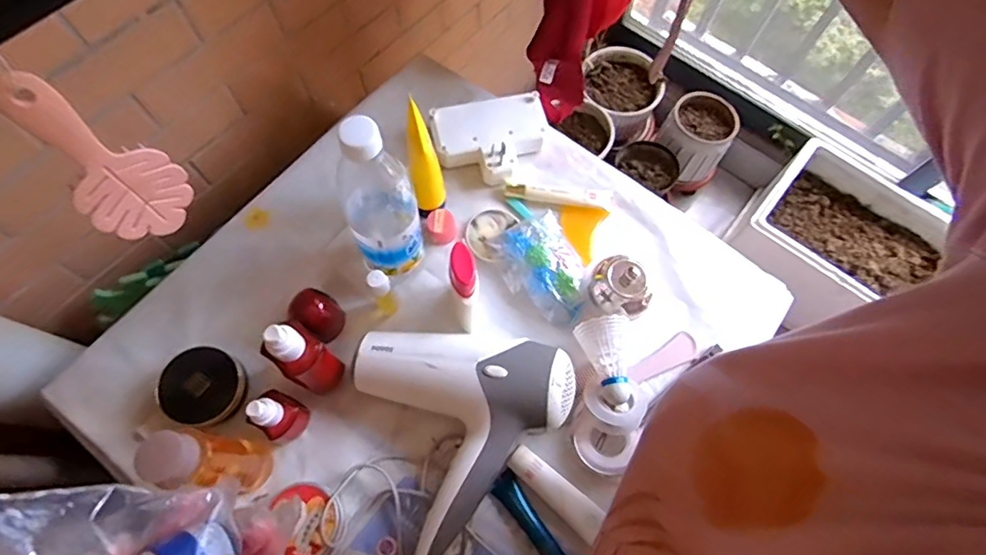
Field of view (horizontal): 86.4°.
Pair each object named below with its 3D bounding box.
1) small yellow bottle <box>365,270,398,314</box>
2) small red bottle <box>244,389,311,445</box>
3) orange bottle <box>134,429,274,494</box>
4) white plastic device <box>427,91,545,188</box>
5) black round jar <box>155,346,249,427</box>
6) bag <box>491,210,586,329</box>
[{"bbox_3d":[-0.110,0.016,0.527,0.019,0.086,0.017,-24,71,-11],"label":"small yellow bottle"},{"bbox_3d":[-0.197,0.126,0.477,0.028,0.099,0.040,23,69,6],"label":"small red bottle"},{"bbox_3d":[-0.233,0.154,0.438,0.044,0.150,0.046,1,69,-2],"label":"orange bottle"},{"bbox_3d":[-0.003,-0.165,0.629,0.134,0.035,0.103,-7,69,-5],"label":"white plastic device"},{"bbox_3d":[-0.283,0.107,0.515,0.068,0.034,0.071,1,69,-2],"label":"black round jar"},{"bbox_3d":[0.057,-0.009,0.573,0.078,0.035,0.118,-29,72,-13],"label":"bag"}]

